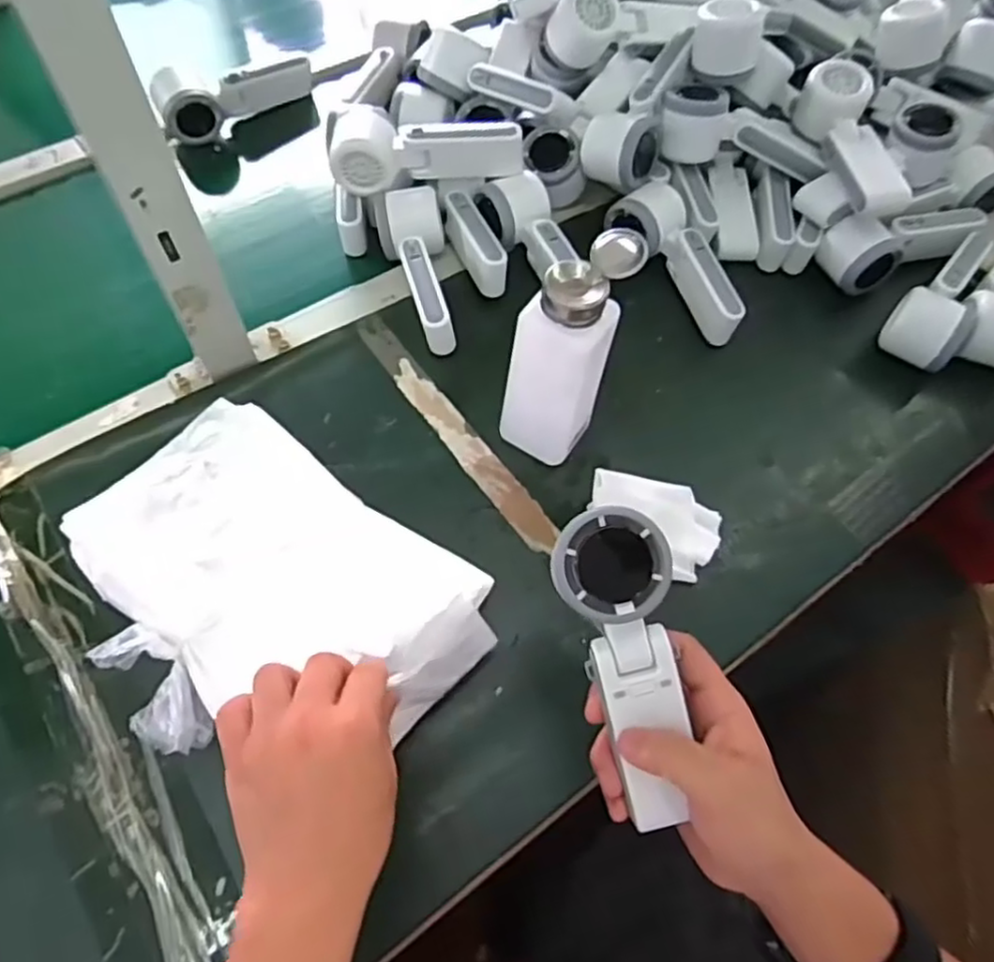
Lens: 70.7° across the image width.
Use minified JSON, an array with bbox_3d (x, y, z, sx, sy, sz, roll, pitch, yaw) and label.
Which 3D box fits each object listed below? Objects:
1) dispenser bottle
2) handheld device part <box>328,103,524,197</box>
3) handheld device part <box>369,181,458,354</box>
[{"bbox_3d":[0.046,-0.085,0.492,0.060,0.179,0.068,27,63,12],"label":"dispenser bottle"},{"bbox_3d":[-0.065,-0.294,0.624,0.173,0.047,0.073,11,61,3],"label":"handheld device part"},{"bbox_3d":[-0.068,-0.185,0.615,0.058,0.048,0.159,-10,62,-8],"label":"handheld device part"}]

